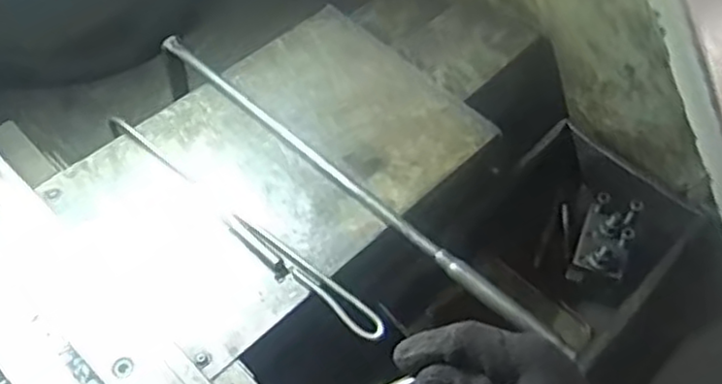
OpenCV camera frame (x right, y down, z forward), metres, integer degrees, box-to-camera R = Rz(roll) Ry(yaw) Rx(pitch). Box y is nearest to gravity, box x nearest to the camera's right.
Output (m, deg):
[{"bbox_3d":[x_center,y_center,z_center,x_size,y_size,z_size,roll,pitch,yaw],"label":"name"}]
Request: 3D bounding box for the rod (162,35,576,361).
[{"bbox_3d":[-0.020,-0.016,0.757,0.554,0.017,0.019,38,64,20],"label":"rod"}]

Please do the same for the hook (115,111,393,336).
[{"bbox_3d":[-0.130,0.028,0.727,0.382,0.010,0.029,35,63,19],"label":"hook"}]

